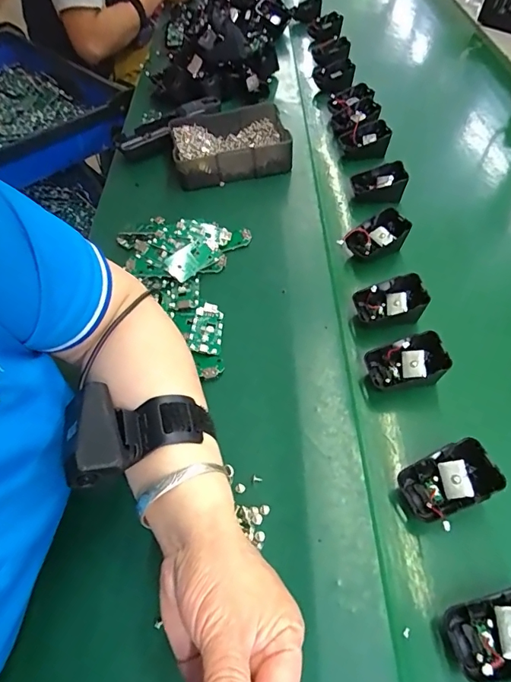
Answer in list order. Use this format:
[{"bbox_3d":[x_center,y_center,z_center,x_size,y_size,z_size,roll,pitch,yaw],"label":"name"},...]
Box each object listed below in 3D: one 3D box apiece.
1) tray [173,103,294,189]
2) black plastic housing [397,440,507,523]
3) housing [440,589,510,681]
[{"bbox_3d":[-0.035,-0.278,0.640,0.159,0.051,0.132,-11,51,0],"label":"tray"},{"bbox_3d":[0.152,0.110,0.346,0.068,0.019,0.045,-32,55,15],"label":"black plastic housing"},{"bbox_3d":[0.160,0.189,0.285,0.067,0.038,0.047,-9,52,-2],"label":"housing"}]

